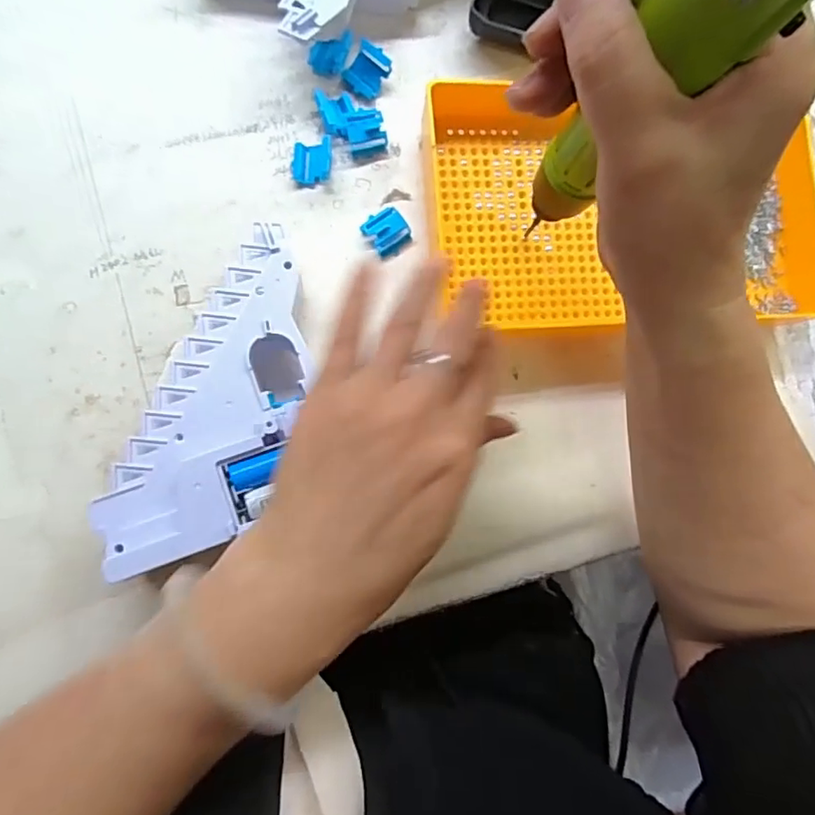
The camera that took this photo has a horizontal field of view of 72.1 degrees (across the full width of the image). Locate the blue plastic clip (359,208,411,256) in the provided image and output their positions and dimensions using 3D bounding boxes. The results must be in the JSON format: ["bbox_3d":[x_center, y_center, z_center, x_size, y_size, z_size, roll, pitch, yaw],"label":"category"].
[{"bbox_3d":[-0.013,-0.109,0.343,0.024,0.007,0.024,-38,91,-9],"label":"blue plastic clip"}]

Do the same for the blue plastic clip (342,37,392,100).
[{"bbox_3d":[-0.025,-0.209,0.347,0.023,0.017,0.022,35,82,-4],"label":"blue plastic clip"}]

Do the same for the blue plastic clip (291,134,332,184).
[{"bbox_3d":[-0.058,-0.150,0.339,0.024,0.012,0.025,0,86,-8],"label":"blue plastic clip"}]

